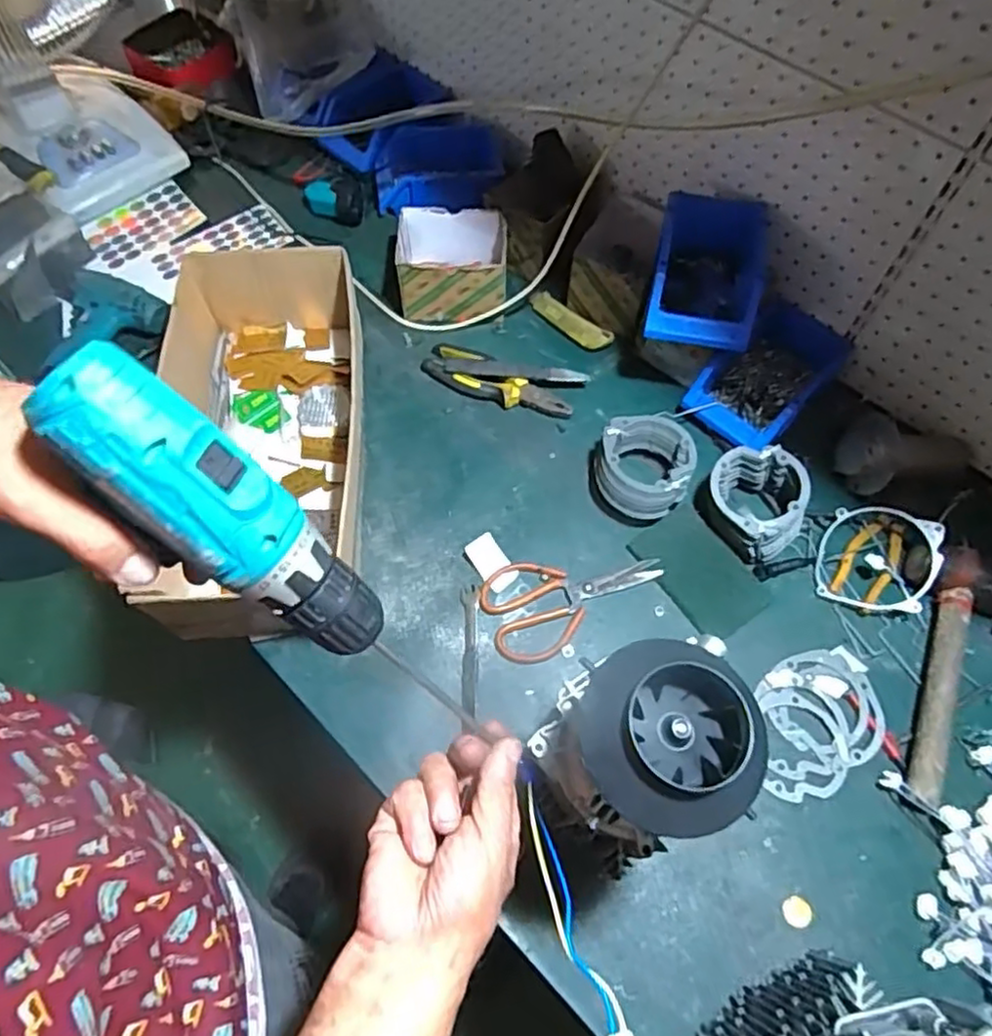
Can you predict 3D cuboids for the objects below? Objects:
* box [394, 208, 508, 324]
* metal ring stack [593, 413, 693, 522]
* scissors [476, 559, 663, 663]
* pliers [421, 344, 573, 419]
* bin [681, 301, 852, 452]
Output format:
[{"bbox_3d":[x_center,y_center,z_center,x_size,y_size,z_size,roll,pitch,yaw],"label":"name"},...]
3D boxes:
[{"bbox_3d":[-0.057,-0.335,0.914,0.151,0.093,0.118,2,62,0],"label":"box"},{"bbox_3d":[0.170,-0.057,0.787,0.111,0.063,0.116,15,62,7],"label":"metal ring stack"},{"bbox_3d":[0.084,0.081,0.747,0.193,0.010,0.105,-19,64,-12],"label":"scissors"},{"bbox_3d":[0.002,-0.176,0.875,0.202,0.021,0.065,24,64,11],"label":"pliers"},{"bbox_3d":[0.331,-0.170,0.830,0.127,0.068,0.197,40,68,18],"label":"bin"}]

